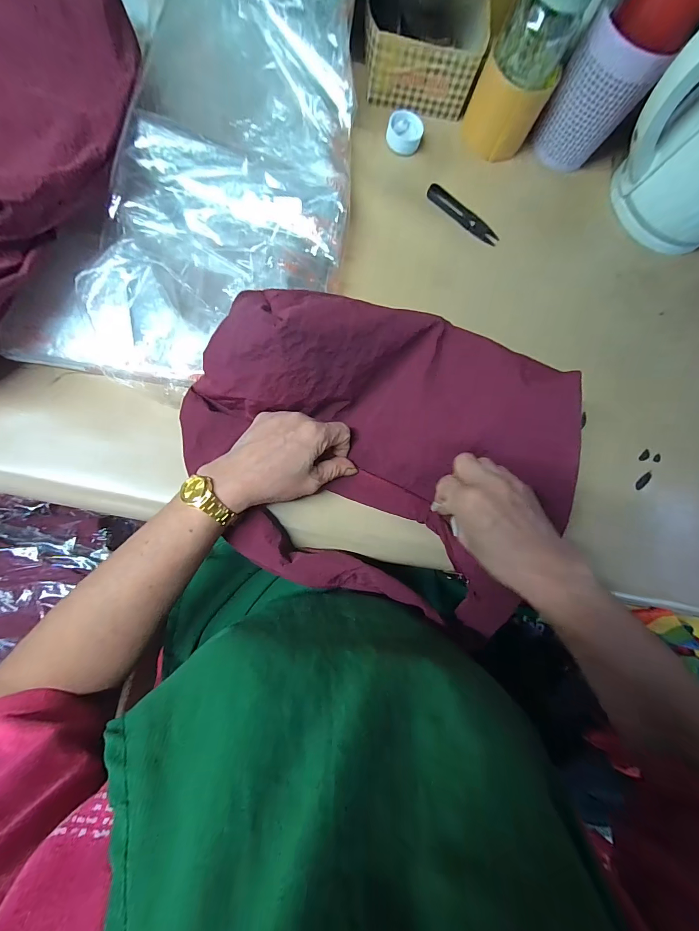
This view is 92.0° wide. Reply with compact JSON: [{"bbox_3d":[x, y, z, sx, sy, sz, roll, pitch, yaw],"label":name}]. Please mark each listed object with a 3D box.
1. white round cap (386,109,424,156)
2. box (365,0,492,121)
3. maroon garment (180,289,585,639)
[{"bbox_3d":[0.067,-0.402,0.407,0.043,0.013,0.045,1,84,-7],"label":"white round cap"},{"bbox_3d":[0.087,-0.516,0.402,0.131,0.057,0.146,5,83,-7],"label":"box"},{"bbox_3d":[0.031,0.001,0.306,0.356,0.112,0.286,2,84,-7],"label":"maroon garment"}]

